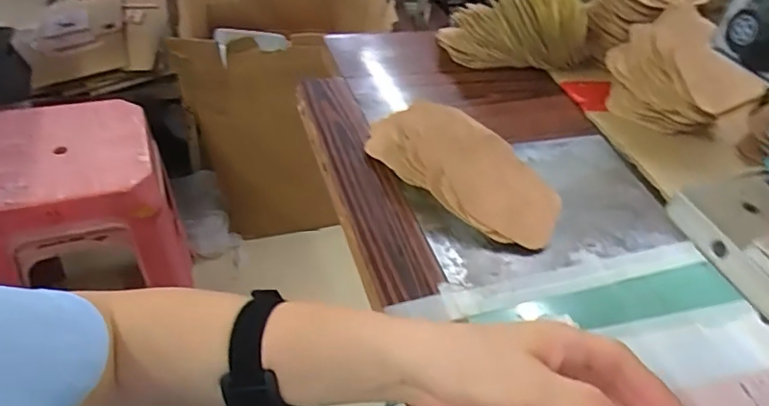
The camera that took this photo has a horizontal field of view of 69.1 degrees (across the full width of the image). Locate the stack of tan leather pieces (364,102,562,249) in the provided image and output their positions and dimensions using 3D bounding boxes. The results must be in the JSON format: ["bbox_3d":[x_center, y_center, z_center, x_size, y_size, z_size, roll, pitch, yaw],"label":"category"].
[{"bbox_3d":[0.065,-0.035,0.499,0.091,0.045,0.201,-31,53,-35],"label":"stack of tan leather pieces"}]

